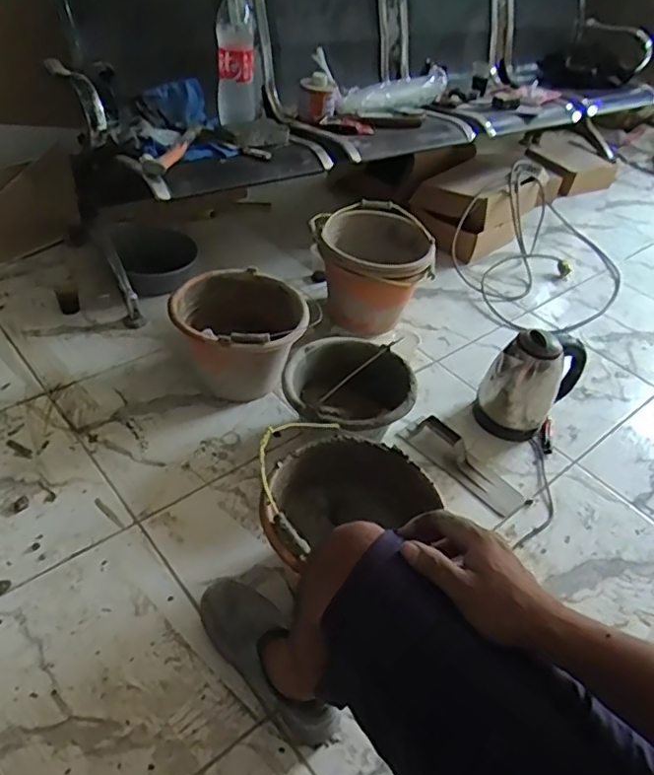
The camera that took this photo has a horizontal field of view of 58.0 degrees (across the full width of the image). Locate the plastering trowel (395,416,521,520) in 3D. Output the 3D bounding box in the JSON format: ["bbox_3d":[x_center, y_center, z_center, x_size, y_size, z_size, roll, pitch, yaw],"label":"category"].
[{"bbox_3d":[0.275,0.140,1.196,0.088,0.057,0.278,-26,51,-33],"label":"plastering trowel"}]

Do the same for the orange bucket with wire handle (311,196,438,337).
[{"bbox_3d":[0.102,-0.285,1.485,0.289,0.239,0.275,5,41,-4],"label":"orange bucket with wire handle"}]

